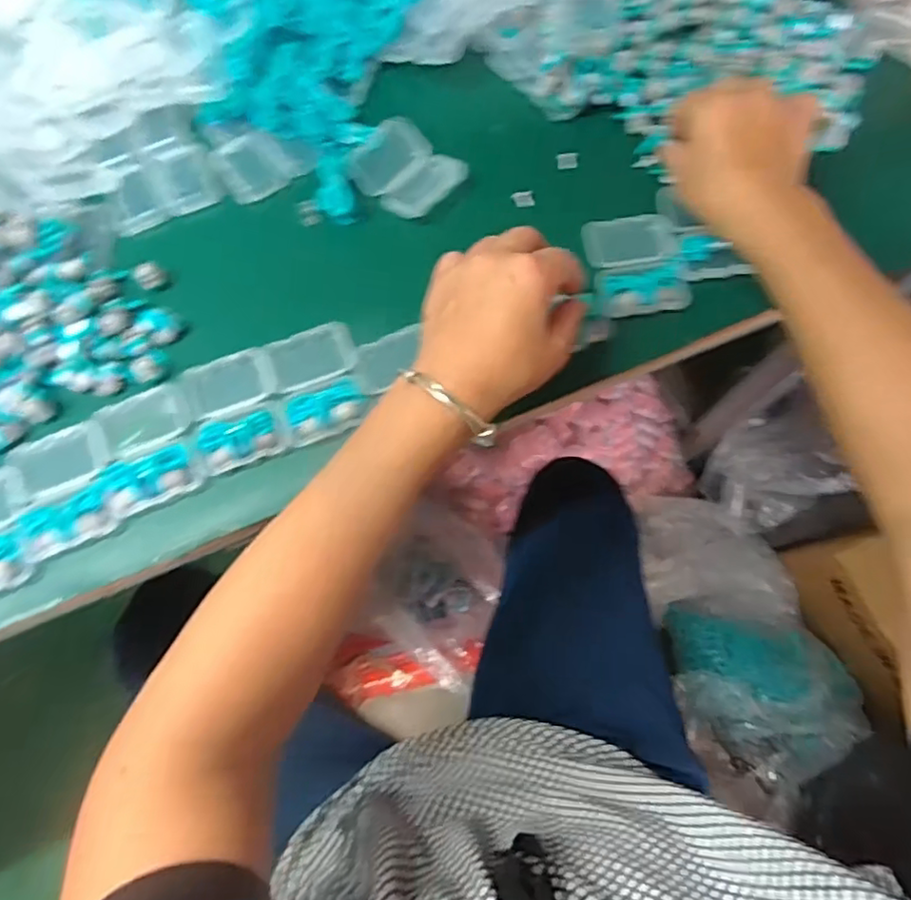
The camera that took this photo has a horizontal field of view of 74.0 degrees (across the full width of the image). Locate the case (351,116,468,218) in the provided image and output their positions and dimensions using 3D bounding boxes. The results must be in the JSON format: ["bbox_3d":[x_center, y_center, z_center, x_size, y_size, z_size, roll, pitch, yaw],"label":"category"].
[{"bbox_3d":[-0.037,-0.208,0.452,0.073,0.009,0.064,41,78,12],"label":"case"}]

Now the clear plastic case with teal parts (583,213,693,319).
[{"bbox_3d":[0.127,-0.131,0.425,0.064,0.012,0.077,-8,73,-2],"label":"clear plastic case with teal parts"}]

